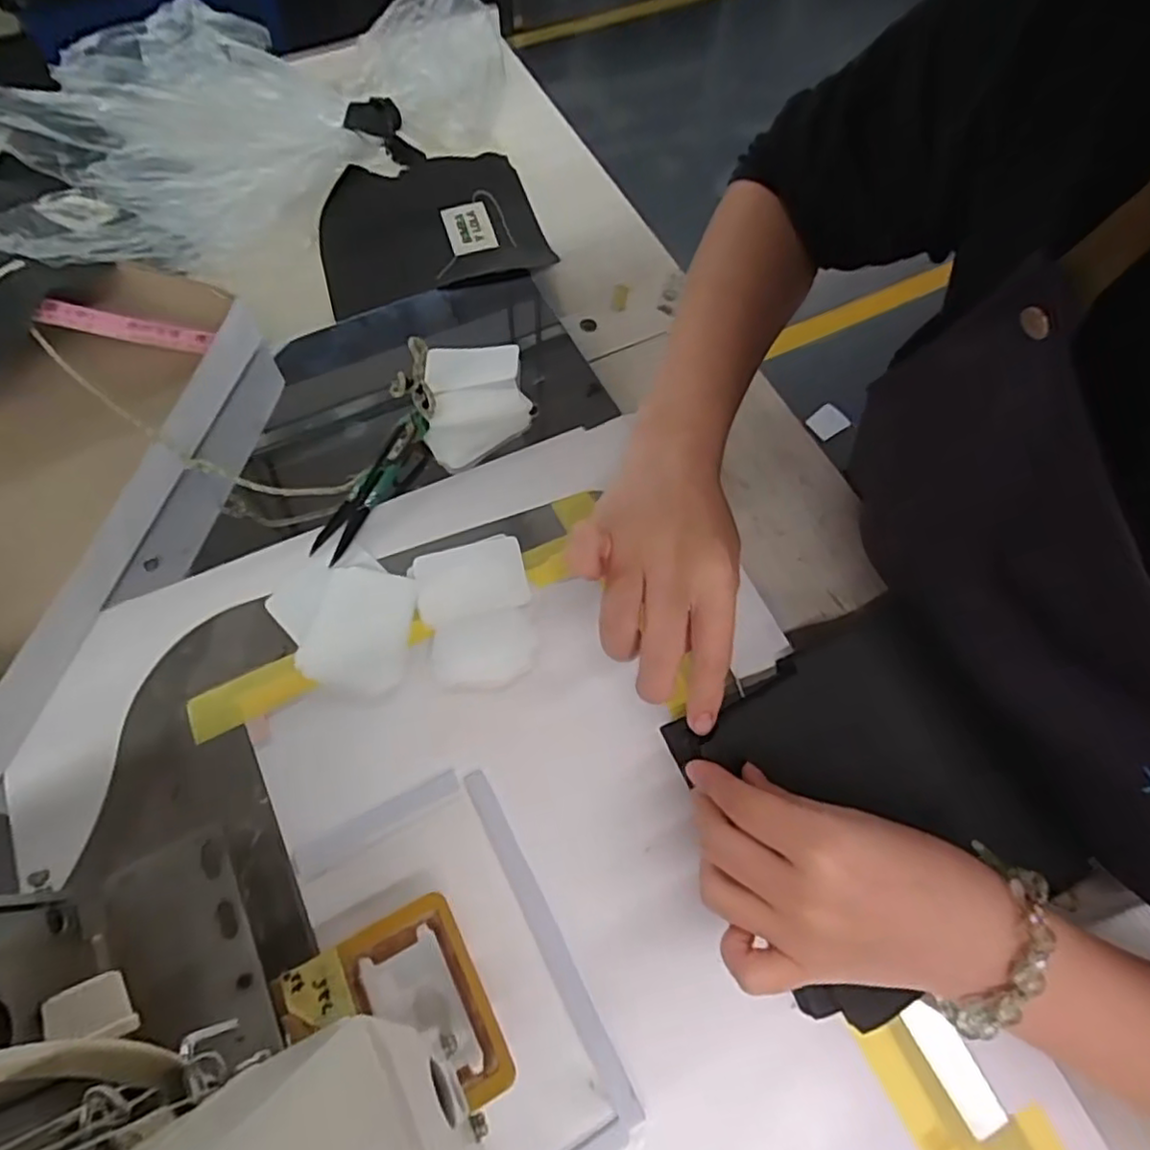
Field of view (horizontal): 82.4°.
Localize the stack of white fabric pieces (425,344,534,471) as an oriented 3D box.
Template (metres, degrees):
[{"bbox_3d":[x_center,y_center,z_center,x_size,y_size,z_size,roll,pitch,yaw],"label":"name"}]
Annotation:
[{"bbox_3d":[-0.062,-0.112,0.418,0.064,0.016,0.094,-4,66,-4],"label":"stack of white fabric pieces"}]

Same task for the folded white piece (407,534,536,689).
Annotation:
[{"bbox_3d":[-0.053,0.020,0.363,0.061,0.006,0.081,-16,67,-9],"label":"folded white piece"}]

